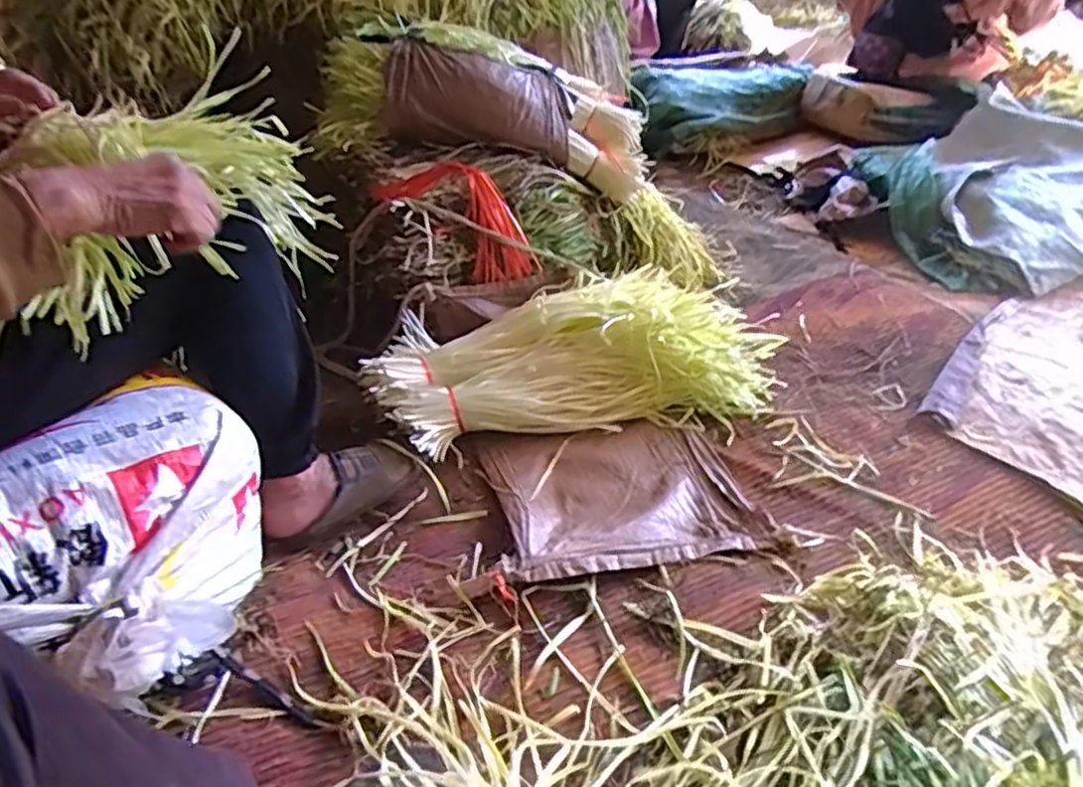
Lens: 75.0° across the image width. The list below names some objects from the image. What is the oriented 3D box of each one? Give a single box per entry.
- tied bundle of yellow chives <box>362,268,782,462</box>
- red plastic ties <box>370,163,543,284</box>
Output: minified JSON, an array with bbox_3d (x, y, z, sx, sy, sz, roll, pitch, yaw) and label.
[{"bbox_3d":[0.042,-0.060,1.131,0.615,0.140,0.293,-10,37,-8],"label":"tied bundle of yellow chives"},{"bbox_3d":[-0.125,-0.295,1.200,0.289,0.119,0.102,38,37,-15],"label":"red plastic ties"}]

